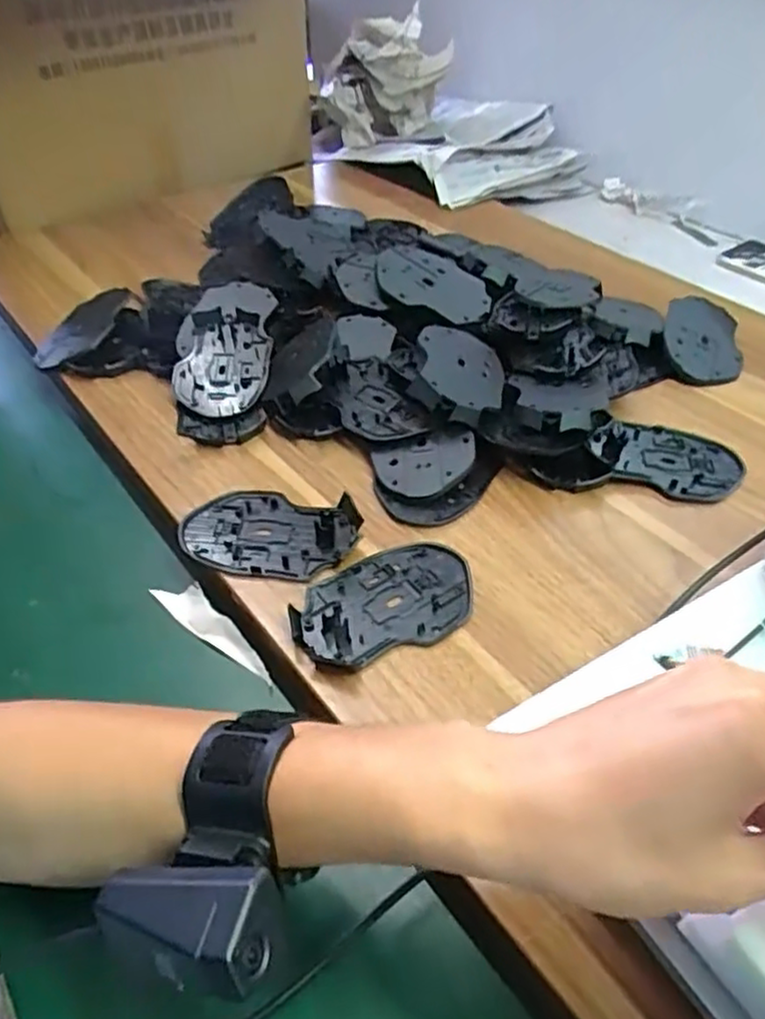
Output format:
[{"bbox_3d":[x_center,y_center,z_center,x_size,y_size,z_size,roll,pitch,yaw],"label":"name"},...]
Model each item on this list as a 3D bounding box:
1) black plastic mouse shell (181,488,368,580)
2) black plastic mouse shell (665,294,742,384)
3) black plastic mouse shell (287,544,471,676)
[{"bbox_3d":[-0.074,0.014,0.458,0.113,0.012,0.071,6,44,6],"label":"black plastic mouse shell"},{"bbox_3d":[0.286,-0.153,0.628,0.074,0.028,0.106,9,46,6],"label":"black plastic mouse shell"},{"bbox_3d":[0.004,0.054,0.417,0.117,0.009,0.070,-24,48,-22],"label":"black plastic mouse shell"}]

